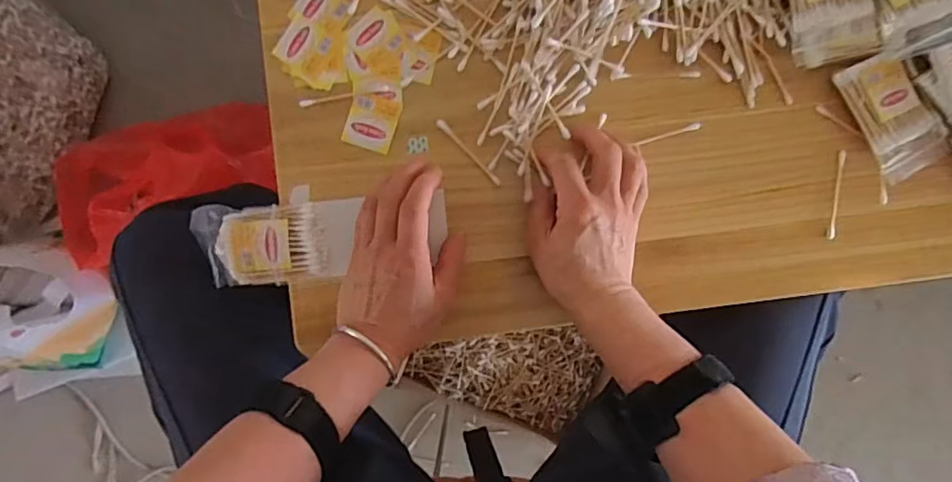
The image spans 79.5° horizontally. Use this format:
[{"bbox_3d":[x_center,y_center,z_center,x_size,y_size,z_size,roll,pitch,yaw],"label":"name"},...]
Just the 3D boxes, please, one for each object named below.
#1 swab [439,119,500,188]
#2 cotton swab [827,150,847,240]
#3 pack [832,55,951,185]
[{"bbox_3d":[-0.006,-0.072,0.467,0.007,0.009,0.071,-43,88,-2],"label":"swab"},{"bbox_3d":[0.295,-0.038,0.469,0.006,0.006,0.073,8,87,0],"label":"cotton swab"},{"bbox_3d":[0.337,-0.103,0.459,0.064,0.022,0.097,-26,87,-2],"label":"pack"}]

